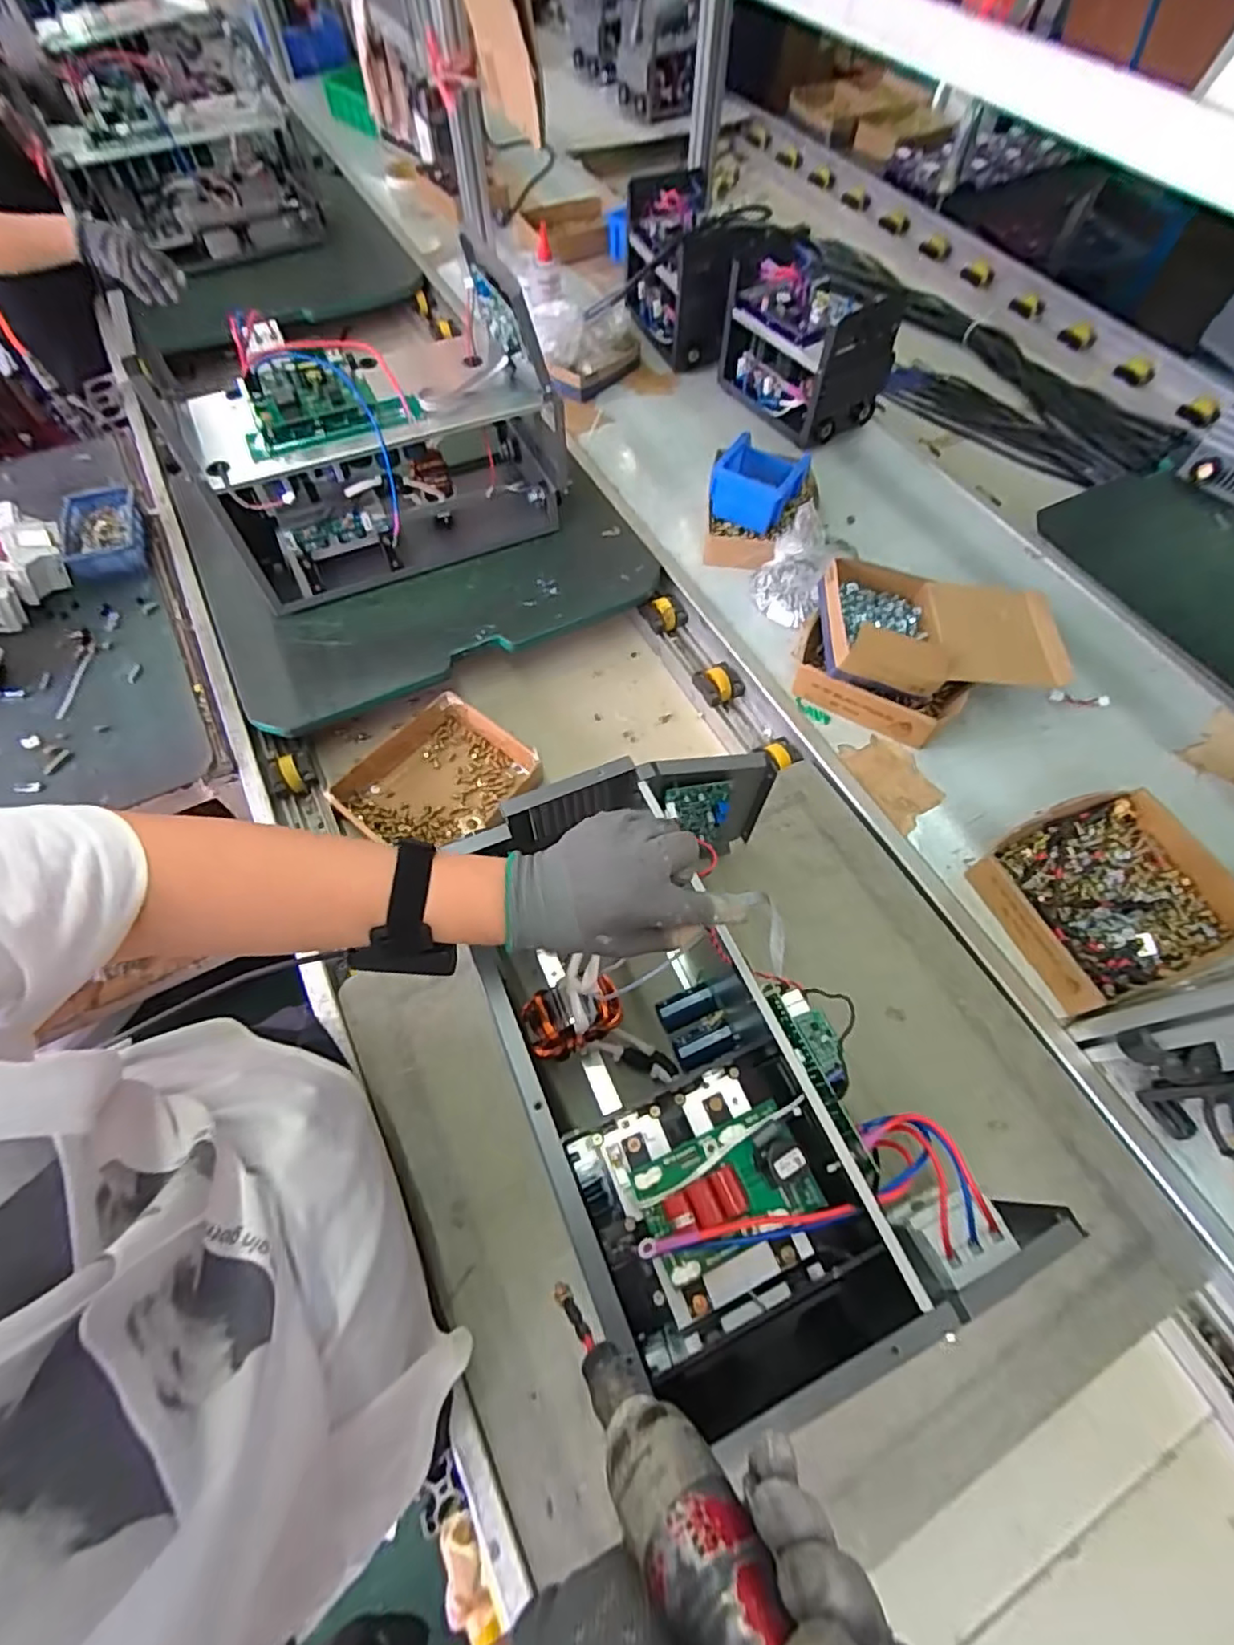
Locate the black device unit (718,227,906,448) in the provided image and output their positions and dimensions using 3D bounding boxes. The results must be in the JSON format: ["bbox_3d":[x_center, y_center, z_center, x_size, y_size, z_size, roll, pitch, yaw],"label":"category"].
[{"bbox_3d":[0.293,-0.796,1.058,0.148,0.194,0.301,-33,67,-16],"label":"black device unit"}]

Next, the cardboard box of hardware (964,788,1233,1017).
[{"bbox_3d":[0.524,0.079,0.684,0.242,0.050,0.198,-21,64,-11],"label":"cardboard box of hardware"}]

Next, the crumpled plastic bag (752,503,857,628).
[{"bbox_3d":[0.261,-0.369,0.886,0.109,0.106,0.161,30,66,15],"label":"crumpled plastic bag"}]

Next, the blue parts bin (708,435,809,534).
[{"bbox_3d":[0.207,-0.495,0.928,0.115,0.063,0.130,26,65,13],"label":"blue parts bin"}]

